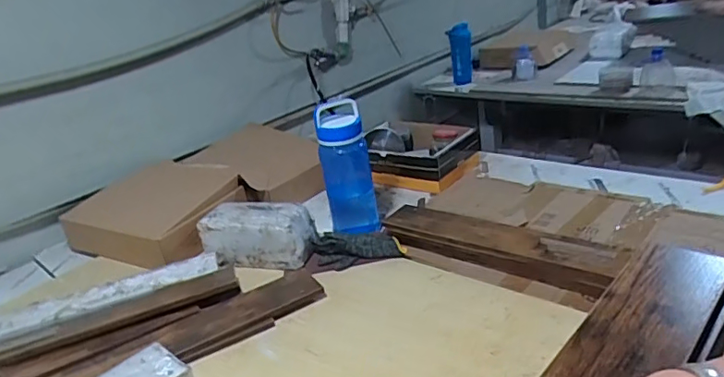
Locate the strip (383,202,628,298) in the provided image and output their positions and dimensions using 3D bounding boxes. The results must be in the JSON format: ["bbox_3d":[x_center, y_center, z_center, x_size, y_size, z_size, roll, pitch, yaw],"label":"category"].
[{"bbox_3d":[0.234,0.105,0.956,0.456,0.051,0.094,13,31,38],"label":"strip"}]

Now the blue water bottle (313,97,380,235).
[{"bbox_3d":[-0.031,-0.042,1.108,0.107,0.266,0.086,-7,24,2],"label":"blue water bottle"}]

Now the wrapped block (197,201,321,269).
[{"bbox_3d":[-0.205,0.090,1.071,0.221,0.099,0.106,4,27,25],"label":"wrapped block"}]

